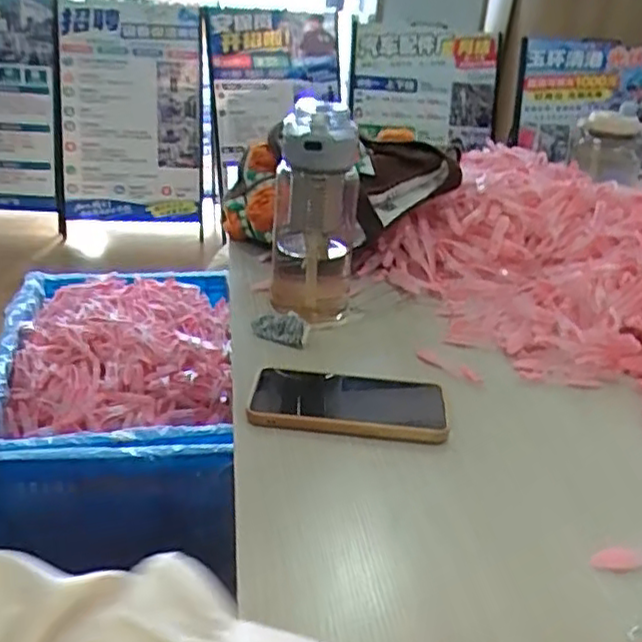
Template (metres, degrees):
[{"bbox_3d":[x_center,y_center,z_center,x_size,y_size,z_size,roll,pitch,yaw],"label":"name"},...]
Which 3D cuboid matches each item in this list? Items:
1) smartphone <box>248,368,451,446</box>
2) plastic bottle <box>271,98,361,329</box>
[{"bbox_3d":[0.023,0.065,0.563,0.154,0.012,0.079,5,26,3],"label":"smartphone"},{"bbox_3d":[-0.011,-0.102,0.676,0.094,0.198,0.081,5,27,1],"label":"plastic bottle"}]

